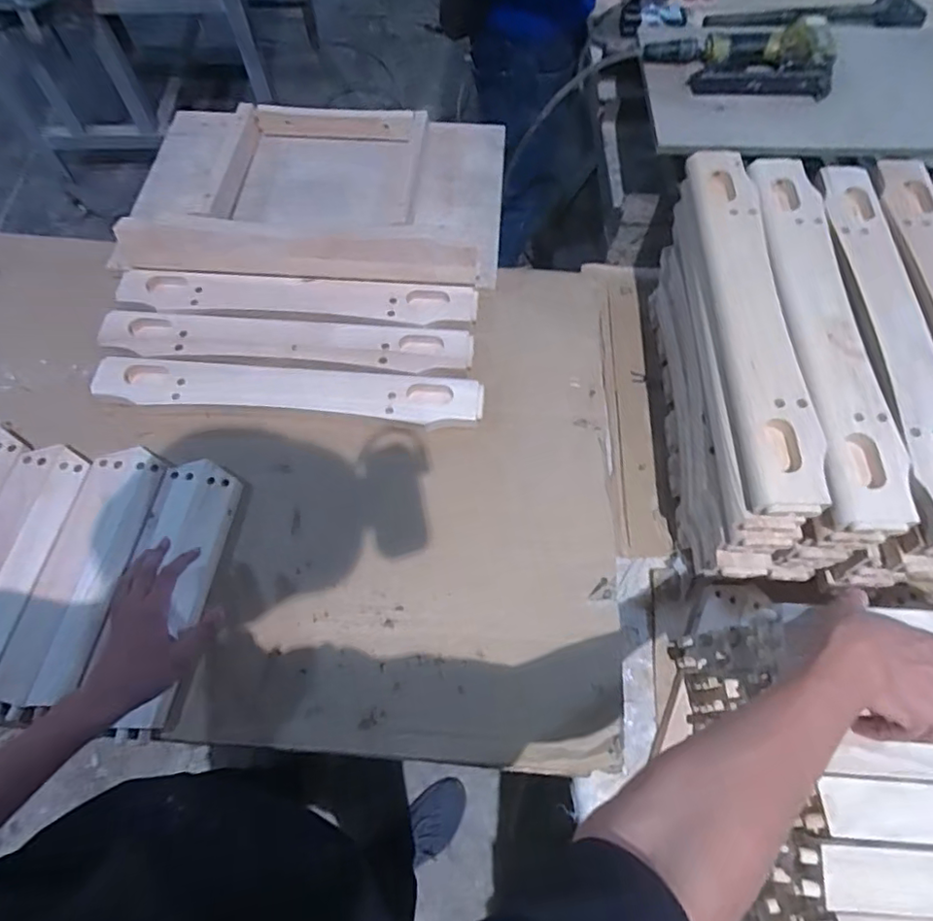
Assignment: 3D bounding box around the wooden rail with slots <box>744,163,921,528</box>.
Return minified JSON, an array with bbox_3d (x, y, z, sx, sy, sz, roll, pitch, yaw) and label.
[{"bbox_3d":[0.387,-0.165,0.621,0.079,0.018,0.494,2,65,2],"label":"wooden rail with slots"}]

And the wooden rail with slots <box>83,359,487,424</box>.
[{"bbox_3d":[-0.230,-0.089,0.717,0.495,0.025,0.065,4,65,3],"label":"wooden rail with slots"}]

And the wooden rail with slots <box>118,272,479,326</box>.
[{"bbox_3d":[-0.235,-0.221,0.775,0.494,0.015,0.071,3,65,3],"label":"wooden rail with slots"}]

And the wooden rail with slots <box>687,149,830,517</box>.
[{"bbox_3d":[0.312,-0.174,0.632,0.072,0.031,0.485,1,65,2],"label":"wooden rail with slots"}]

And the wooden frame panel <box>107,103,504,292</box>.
[{"bbox_3d":[-0.235,-0.425,0.860,0.564,0.096,0.350,3,65,2],"label":"wooden frame panel"}]

